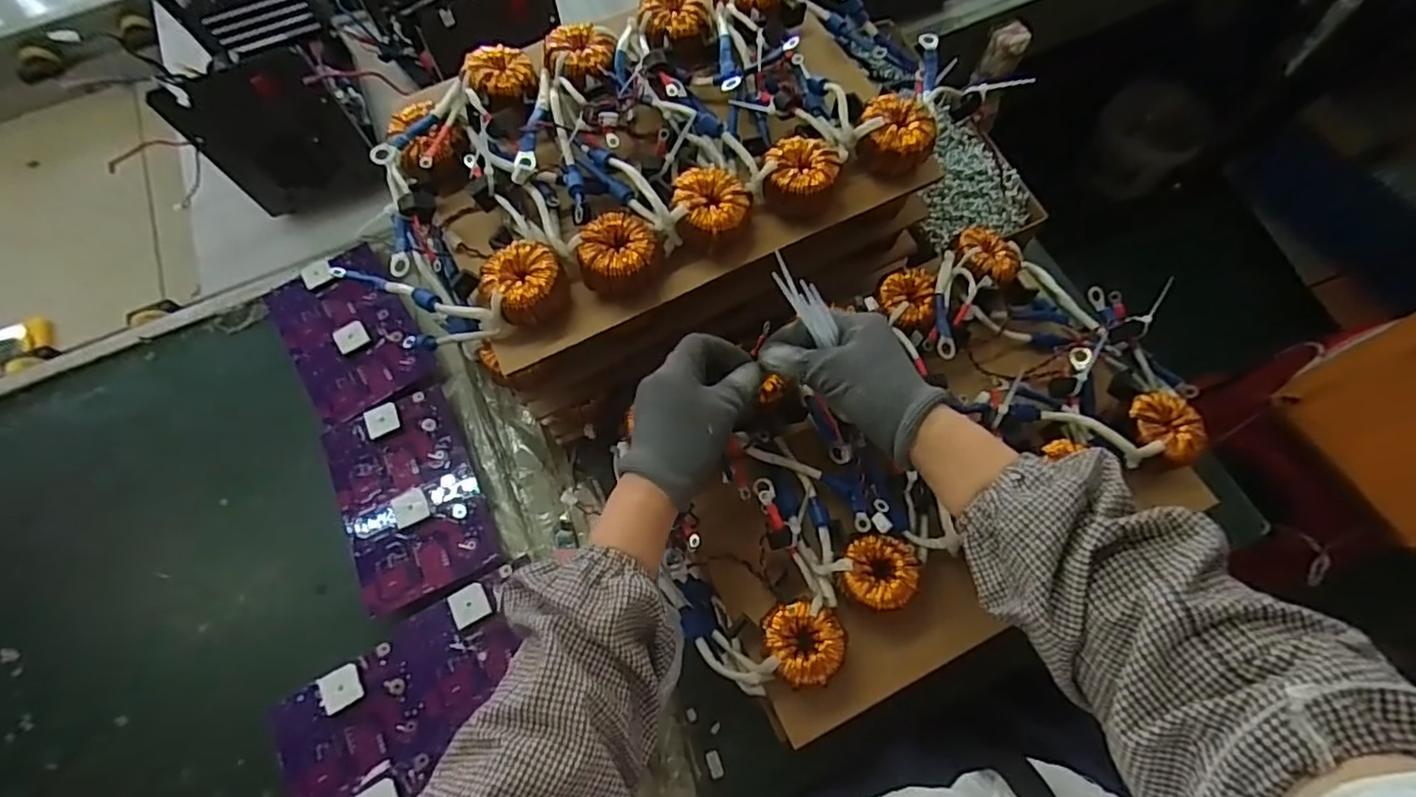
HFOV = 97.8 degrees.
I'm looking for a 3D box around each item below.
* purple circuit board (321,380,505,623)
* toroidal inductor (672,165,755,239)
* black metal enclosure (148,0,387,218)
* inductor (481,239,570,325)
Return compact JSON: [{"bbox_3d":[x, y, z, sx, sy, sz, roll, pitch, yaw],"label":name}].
[{"bbox_3d":[-0.292,0.095,0.603,0.124,0.017,0.196,-21,69,-11],"label":"purple circuit board"},{"bbox_3d":[0.004,-0.150,0.474,0.058,0.023,0.058,-3,68,1],"label":"toroidal inductor"},{"bbox_3d":[-0.520,-0.384,0.736,0.150,0.191,0.253,-23,69,-7],"label":"black metal enclosure"},{"bbox_3d":[-0.138,-0.086,0.471,0.056,0.040,0.060,-1,68,2],"label":"inductor"}]

